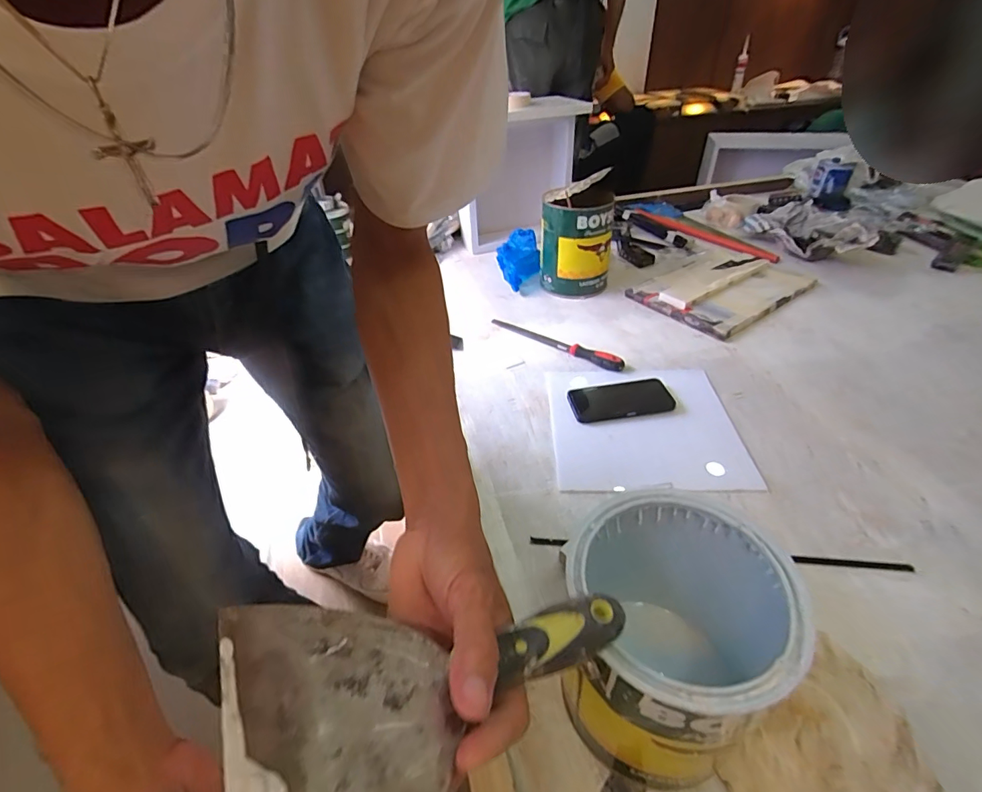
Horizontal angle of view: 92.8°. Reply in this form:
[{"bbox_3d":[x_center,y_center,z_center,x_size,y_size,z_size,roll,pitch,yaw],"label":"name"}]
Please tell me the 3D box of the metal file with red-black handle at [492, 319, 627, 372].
[{"bbox_3d":[0.127,-0.111,0.940,0.300,0.021,0.038,27,48,32],"label":"metal file with red-black handle"}]

